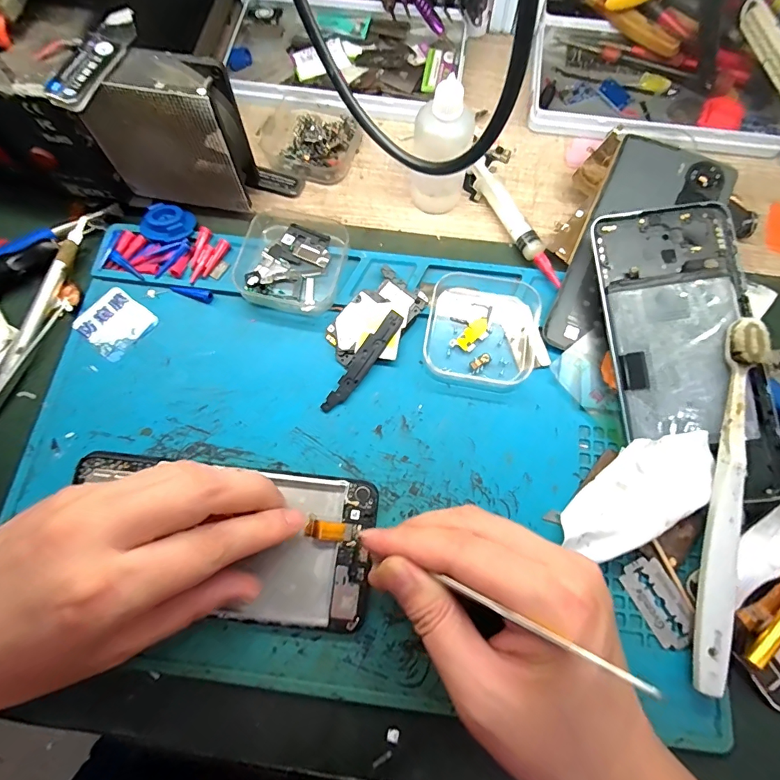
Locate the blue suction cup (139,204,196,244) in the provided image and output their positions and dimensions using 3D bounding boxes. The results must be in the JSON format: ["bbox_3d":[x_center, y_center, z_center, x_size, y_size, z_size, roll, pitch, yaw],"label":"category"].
[{"bbox_3d":[-0.144,-0.109,0.287,0.032,0.007,0.028,8,72,3],"label":"blue suction cup"}]

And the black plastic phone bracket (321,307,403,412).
[{"bbox_3d":[-0.016,-0.016,0.261,0.012,0.004,0.071,35,83,-9],"label":"black plastic phone bracket"}]

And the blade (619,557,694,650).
[{"bbox_3d":[0.137,0.107,0.224,0.023,0.004,0.041,-29,72,1],"label":"blade"}]

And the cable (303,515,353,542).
[{"bbox_3d":[-0.032,0.073,0.231,0.024,0.004,0.011,8,72,9],"label":"cable"}]

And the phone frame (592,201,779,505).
[{"bbox_3d":[0.163,-0.024,0.246,0.077,0.009,0.163,-5,81,4],"label":"phone frame"}]

